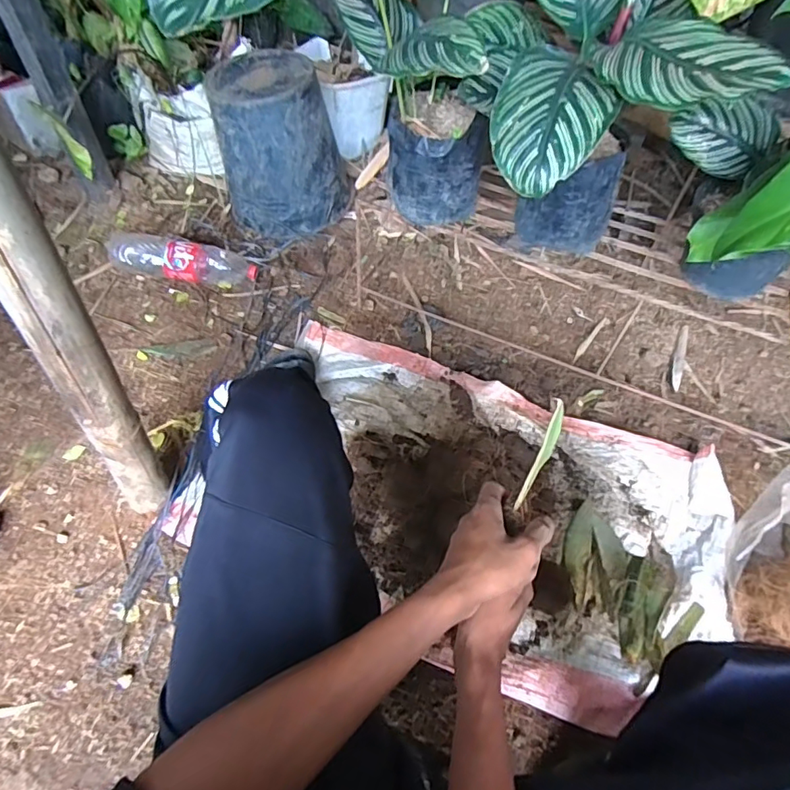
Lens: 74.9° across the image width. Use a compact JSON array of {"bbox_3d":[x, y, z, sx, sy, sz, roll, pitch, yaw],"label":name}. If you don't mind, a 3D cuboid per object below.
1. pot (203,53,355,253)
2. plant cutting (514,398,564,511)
[{"bbox_3d":[-0.270,-0.612,1.276,0.309,0.329,0.303,-6,52,-8],"label":"pot"},{"bbox_3d":[0.134,0.055,0.469,0.016,0.108,0.024,22,14,13],"label":"plant cutting"}]

